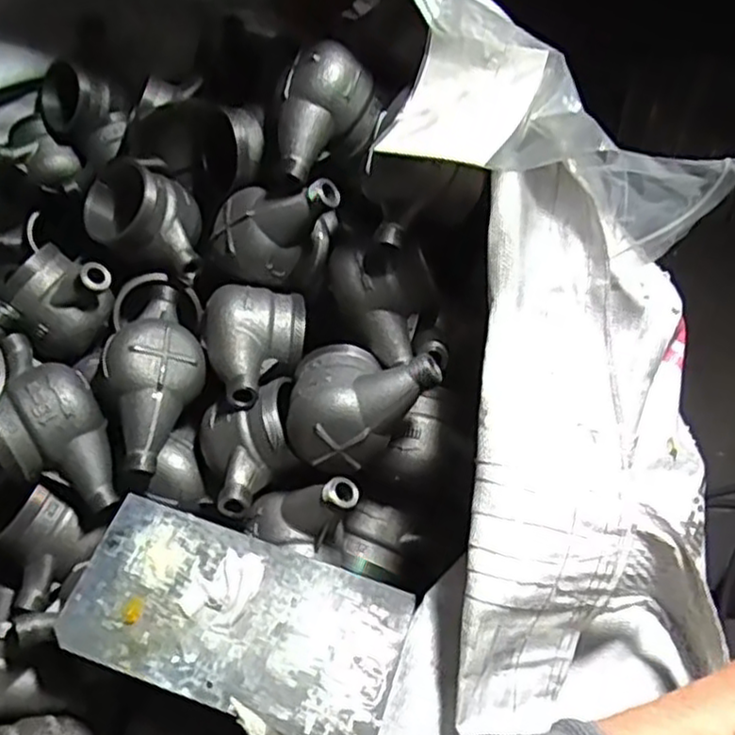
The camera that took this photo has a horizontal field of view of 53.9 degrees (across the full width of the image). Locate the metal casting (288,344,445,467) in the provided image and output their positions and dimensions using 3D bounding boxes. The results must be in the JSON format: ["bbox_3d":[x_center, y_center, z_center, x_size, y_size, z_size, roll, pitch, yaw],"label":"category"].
[{"bbox_3d":[-0.004,0.026,0.574,0.117,0.067,0.092,2,47,4],"label":"metal casting"}]

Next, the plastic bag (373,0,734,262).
[{"bbox_3d":[0.119,-0.154,0.497,0.238,0.101,0.103,37,57,16],"label":"plastic bag"}]

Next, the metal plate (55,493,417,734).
[{"bbox_3d":[-0.094,0.184,0.531,0.237,0.007,0.121,18,56,6],"label":"metal plate"}]

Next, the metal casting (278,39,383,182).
[{"bbox_3d":[-0.036,-0.217,0.609,0.088,0.103,0.063,-12,22,-23],"label":"metal casting"}]

